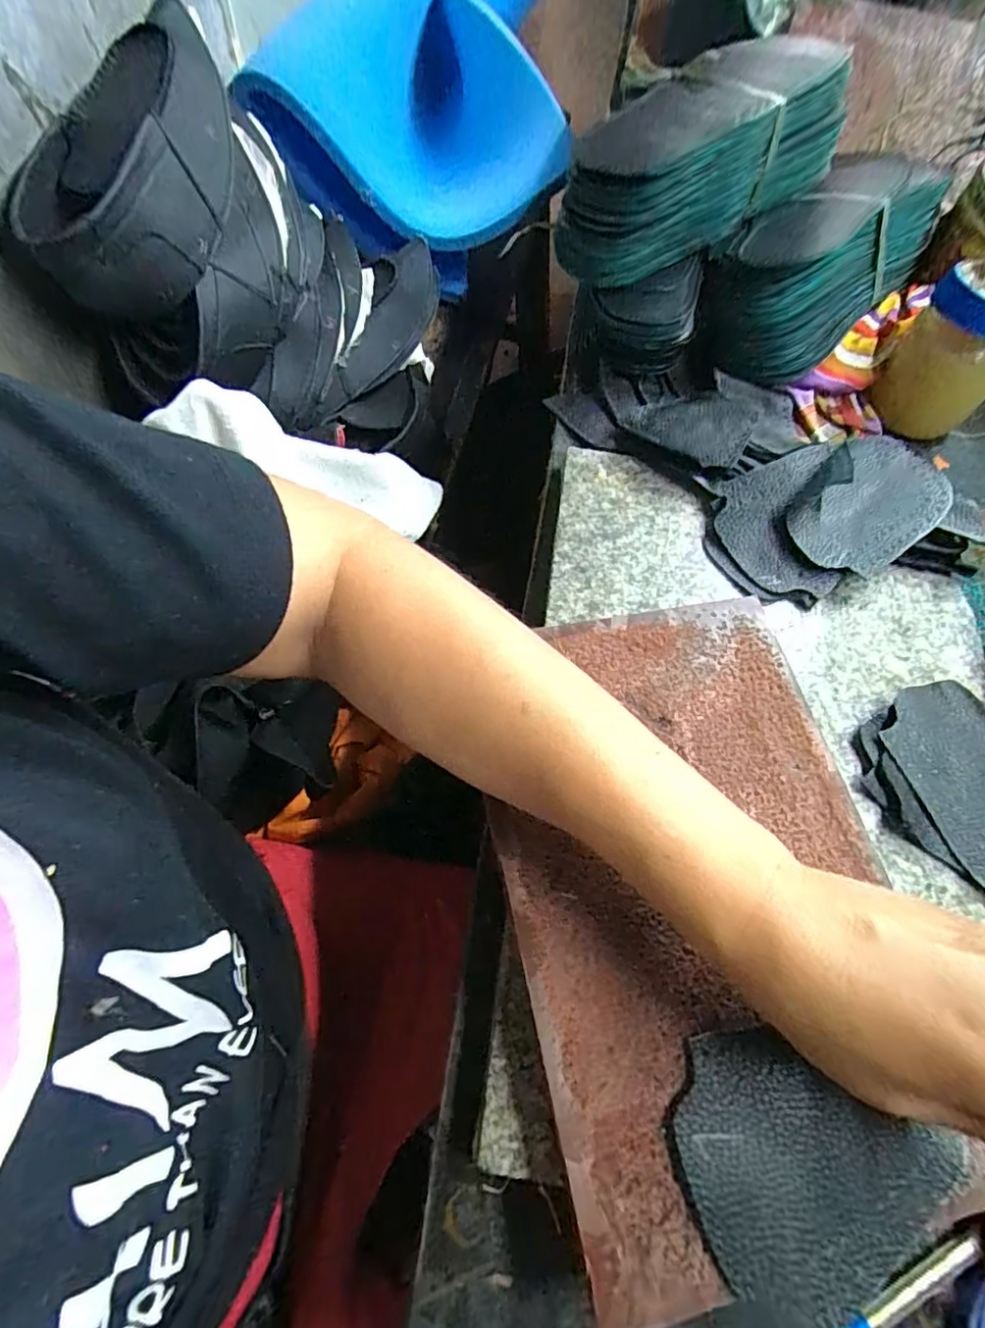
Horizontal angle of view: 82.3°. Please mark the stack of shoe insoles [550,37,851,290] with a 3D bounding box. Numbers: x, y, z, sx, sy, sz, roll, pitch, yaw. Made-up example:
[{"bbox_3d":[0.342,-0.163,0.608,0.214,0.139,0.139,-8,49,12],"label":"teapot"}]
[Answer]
[{"bbox_3d":[0.159,-0.371,0.417,0.105,0.074,0.243,38,70,13],"label":"stack of shoe insoles"}]

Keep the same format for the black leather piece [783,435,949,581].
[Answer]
[{"bbox_3d":[0.244,-0.105,0.358,0.112,0.016,0.072,-37,83,-12],"label":"black leather piece"}]

